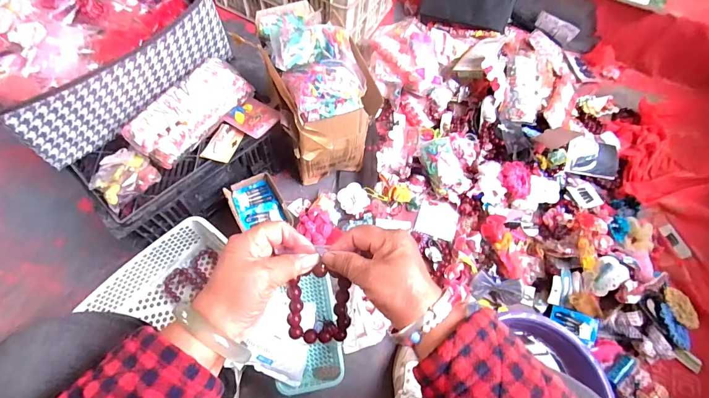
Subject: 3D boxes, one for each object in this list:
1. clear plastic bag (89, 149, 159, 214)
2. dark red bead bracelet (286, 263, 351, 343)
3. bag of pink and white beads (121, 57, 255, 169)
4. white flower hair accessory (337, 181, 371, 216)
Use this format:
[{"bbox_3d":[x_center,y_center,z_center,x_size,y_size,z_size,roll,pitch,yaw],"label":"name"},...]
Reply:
[{"bbox_3d":[-0.414,-0.042,0.633,0.109,0.033,0.096,40,69,13],"label":"clear plastic bag"},{"bbox_3d":[-0.035,0.103,0.349,0.059,0.009,0.081,0,105,-3],"label":"dark red bead bracelet"},{"bbox_3d":[-0.307,-0.165,0.675,0.094,0.069,0.237,34,67,11],"label":"bag of pink and white beads"},{"bbox_3d":[-0.003,0.001,0.853,0.066,0.026,0.074,-40,74,-20],"label":"white flower hair accessory"}]

